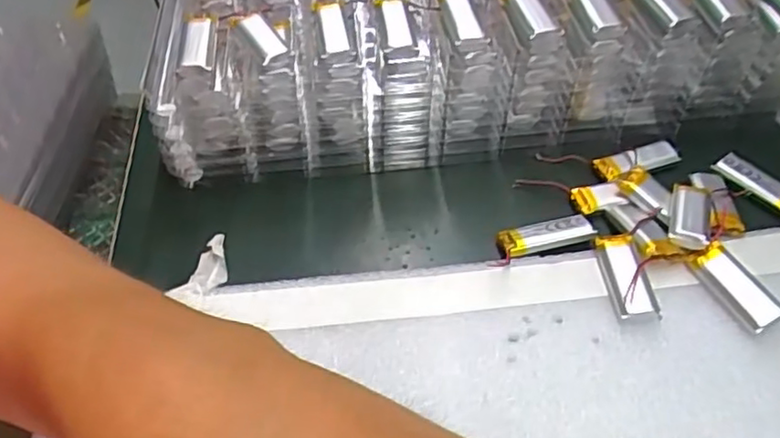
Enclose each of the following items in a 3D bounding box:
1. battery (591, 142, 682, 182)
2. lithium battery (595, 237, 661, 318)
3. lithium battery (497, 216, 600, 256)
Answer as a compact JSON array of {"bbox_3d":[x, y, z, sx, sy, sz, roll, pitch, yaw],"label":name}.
[{"bbox_3d":[0.123,-0.028,0.318,0.044,0.008,0.015,-13,49,-10],"label":"battery"},{"bbox_3d":[0.096,0.023,0.265,0.016,0.009,0.040,-2,48,-1],"label":"lithium battery"},{"bbox_3d":[0.069,0.006,0.287,0.042,0.004,0.015,-10,49,-8],"label":"lithium battery"}]

